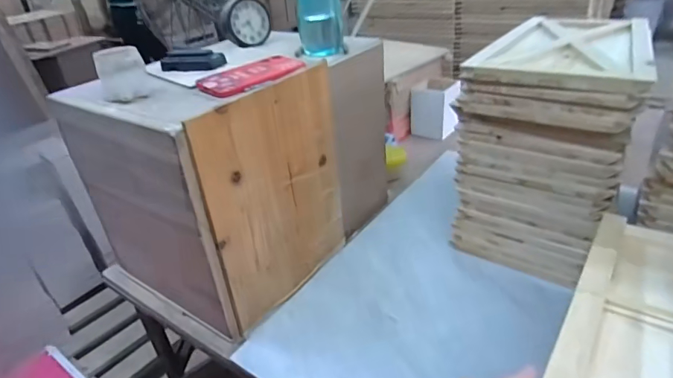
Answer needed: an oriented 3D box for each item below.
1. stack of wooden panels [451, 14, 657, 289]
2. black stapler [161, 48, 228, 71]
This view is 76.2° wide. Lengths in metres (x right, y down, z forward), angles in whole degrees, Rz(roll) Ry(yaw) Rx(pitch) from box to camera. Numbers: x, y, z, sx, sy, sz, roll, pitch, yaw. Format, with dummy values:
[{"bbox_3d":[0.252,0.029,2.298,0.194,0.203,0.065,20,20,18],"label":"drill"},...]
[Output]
[{"bbox_3d":[0.393,-0.095,0.781,0.228,0.335,0.351,16,38,32],"label":"stack of wooden panels"},{"bbox_3d":[-0.244,-0.218,0.721,0.100,0.029,0.043,3,33,15],"label":"black stapler"}]

